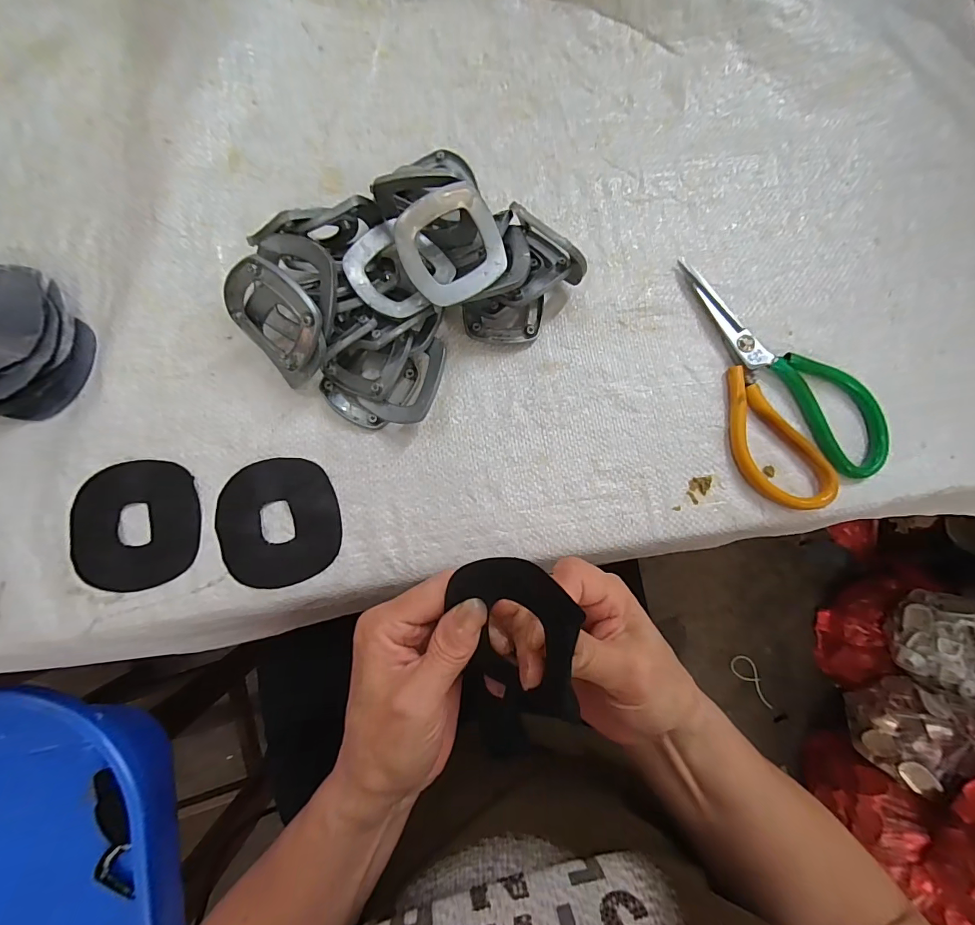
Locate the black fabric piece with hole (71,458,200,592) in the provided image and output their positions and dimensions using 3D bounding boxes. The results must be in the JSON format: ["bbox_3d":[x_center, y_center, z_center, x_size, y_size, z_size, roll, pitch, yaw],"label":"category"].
[{"bbox_3d":[-0.225,0.039,0.275,0.076,0.004,0.080,-3,82,-3],"label":"black fabric piece with hole"}]

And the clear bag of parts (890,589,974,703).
[{"bbox_3d":[0.900,0.352,0.797,0.077,0.215,0.174,-4,109,-40],"label":"clear bag of parts"}]

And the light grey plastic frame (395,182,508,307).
[{"bbox_3d":[-0.020,-0.128,0.253,0.060,0.007,0.058,-35,113,-7],"label":"light grey plastic frame"}]

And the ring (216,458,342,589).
[{"bbox_3d":[-0.137,0.038,0.280,0.074,0.004,0.080,-18,83,-5],"label":"ring"}]

